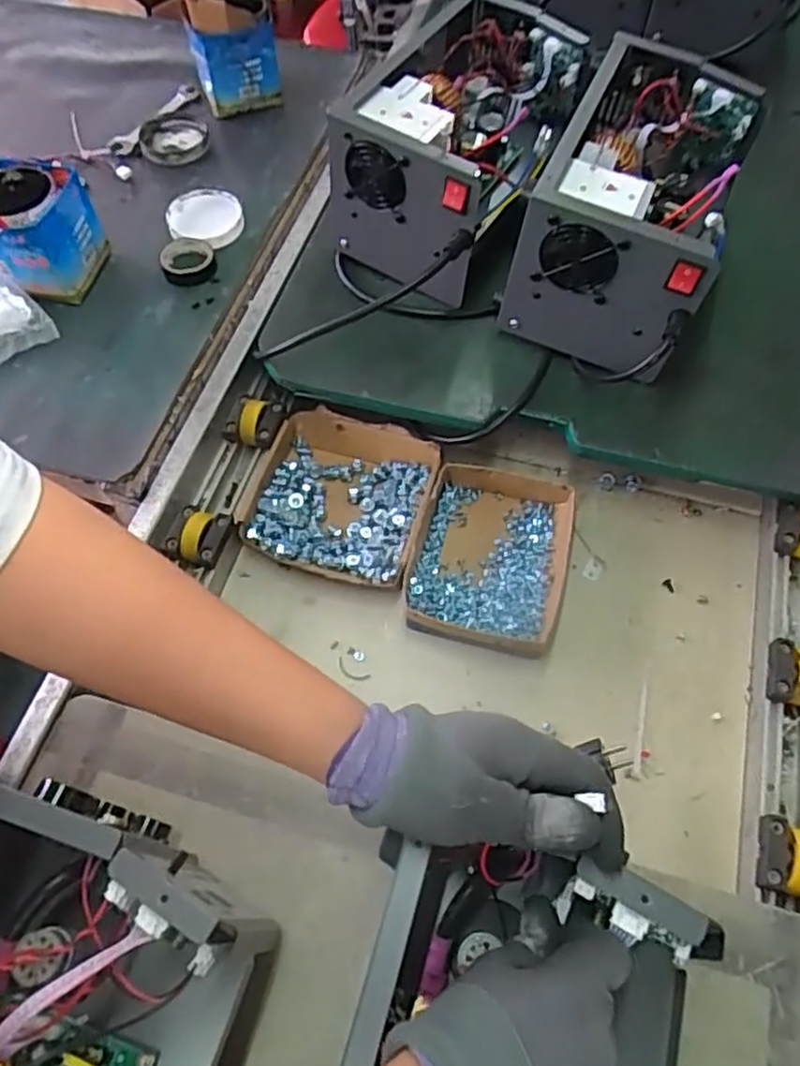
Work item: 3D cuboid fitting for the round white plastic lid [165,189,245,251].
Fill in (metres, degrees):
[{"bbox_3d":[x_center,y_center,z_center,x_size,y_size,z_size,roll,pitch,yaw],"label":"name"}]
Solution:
[{"bbox_3d":[-0.229,-0.371,0.838,0.086,0.015,0.098,-21,63,-9],"label":"round white plastic lid"}]

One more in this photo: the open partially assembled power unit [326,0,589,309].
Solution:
[{"bbox_3d":[0.063,-0.411,0.770,0.182,0.160,0.307,28,66,15],"label":"open partially assembled power unit"}]

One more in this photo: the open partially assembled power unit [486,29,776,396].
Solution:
[{"bbox_3d":[0.236,-0.315,0.710,0.167,0.167,0.309,24,65,14],"label":"open partially assembled power unit"}]

